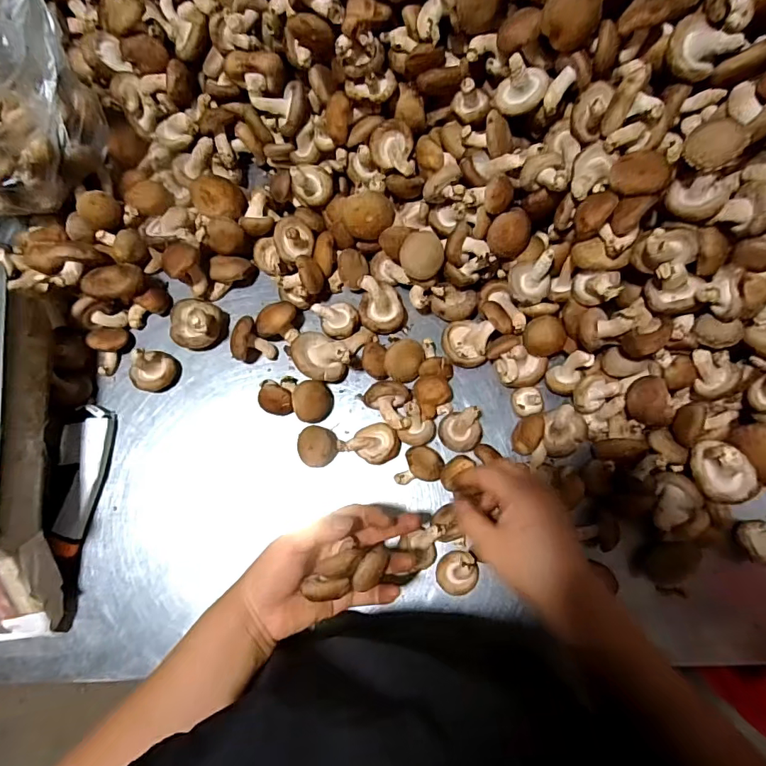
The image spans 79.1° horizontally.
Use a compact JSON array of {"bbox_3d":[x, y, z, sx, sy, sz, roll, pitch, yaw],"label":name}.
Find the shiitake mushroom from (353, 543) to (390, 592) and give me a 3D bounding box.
[{"bbox_3d":[-0.009,0.146,0.369,0.019,0.022,0.036,38,79,8],"label":"shiitake mushroom"}]

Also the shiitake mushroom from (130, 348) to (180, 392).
[{"bbox_3d":[-0.232,-0.013,0.465,0.038,0.045,0.043,36,79,8],"label":"shiitake mushroom"}]

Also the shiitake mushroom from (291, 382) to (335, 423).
[{"bbox_3d":[-0.070,0.020,0.463,0.037,0.032,0.040,0,76,0],"label":"shiitake mushroom"}]

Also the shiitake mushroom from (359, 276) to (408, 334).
[{"bbox_3d":[0.001,-0.083,0.485,0.049,0.029,0.057,3,76,0],"label":"shiitake mushroom"}]

